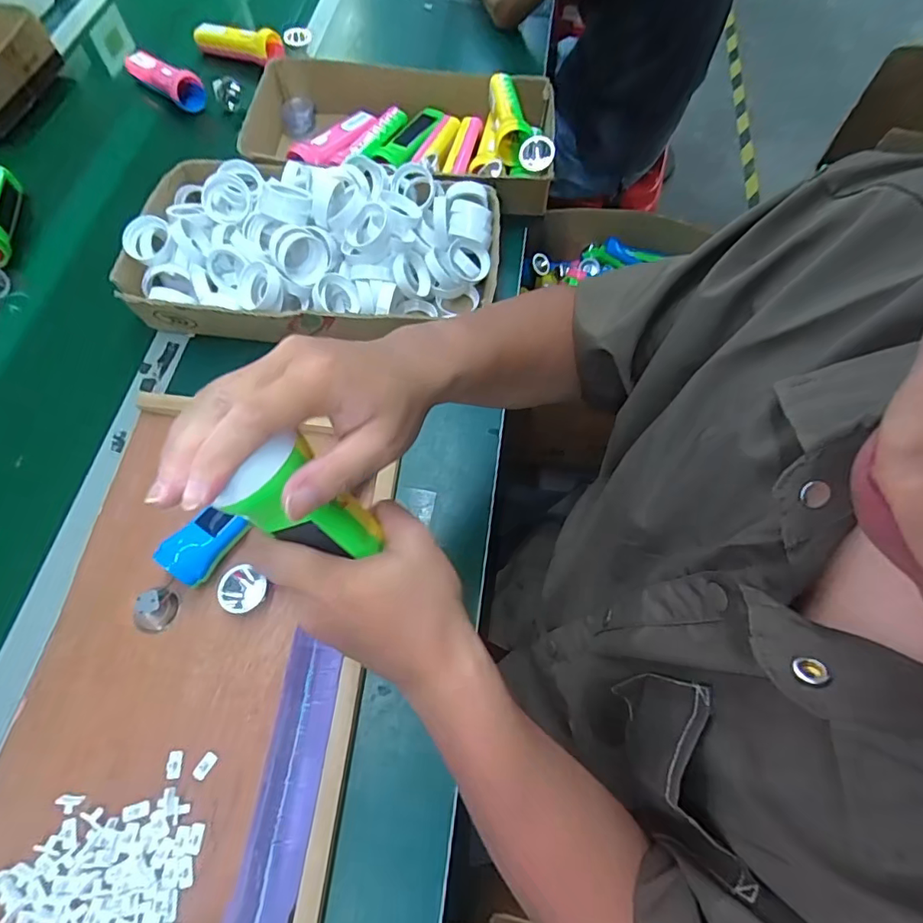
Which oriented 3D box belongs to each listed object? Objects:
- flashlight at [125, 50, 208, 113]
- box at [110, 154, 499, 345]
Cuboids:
[{"bbox_3d":[-0.472,-0.608,0.820,0.159,0.046,0.043,36,70,16],"label":"flashlight"},{"bbox_3d":[-0.170,-0.256,0.614,0.421,0.111,0.243,-1,64,0],"label":"box"}]

